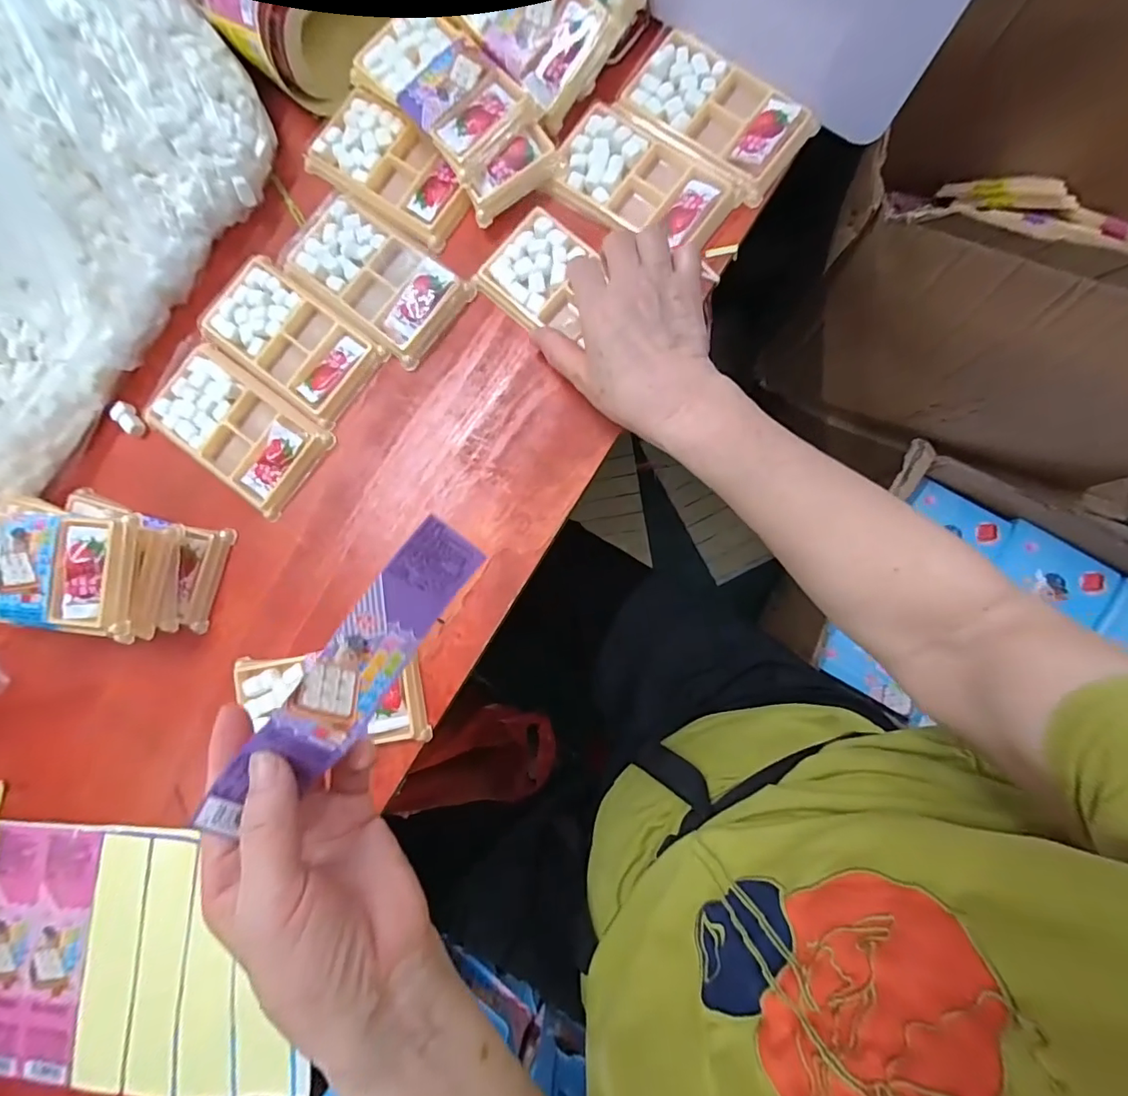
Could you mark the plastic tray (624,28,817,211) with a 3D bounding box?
[{"bbox_3d":[0.111,-0.323,0.374,0.135,0.011,0.075,37,89,7],"label":"plastic tray"}]

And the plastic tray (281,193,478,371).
[{"bbox_3d":[-0.147,-0.209,0.385,0.140,0.012,0.075,38,89,7],"label":"plastic tray"}]

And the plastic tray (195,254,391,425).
[{"bbox_3d":[-0.213,-0.160,0.385,0.140,0.011,0.078,38,89,7],"label":"plastic tray"}]

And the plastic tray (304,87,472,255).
[{"bbox_3d":[-0.133,-0.297,0.395,0.136,0.017,0.073,35,88,7],"label":"plastic tray"}]

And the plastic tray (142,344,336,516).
[{"bbox_3d":[-0.249,-0.092,0.383,0.132,0.012,0.081,35,88,7],"label":"plastic tray"}]

